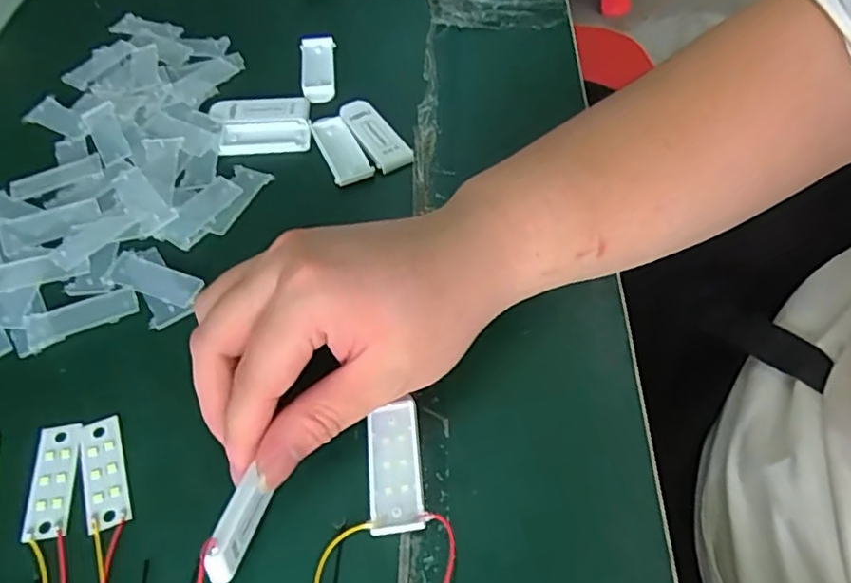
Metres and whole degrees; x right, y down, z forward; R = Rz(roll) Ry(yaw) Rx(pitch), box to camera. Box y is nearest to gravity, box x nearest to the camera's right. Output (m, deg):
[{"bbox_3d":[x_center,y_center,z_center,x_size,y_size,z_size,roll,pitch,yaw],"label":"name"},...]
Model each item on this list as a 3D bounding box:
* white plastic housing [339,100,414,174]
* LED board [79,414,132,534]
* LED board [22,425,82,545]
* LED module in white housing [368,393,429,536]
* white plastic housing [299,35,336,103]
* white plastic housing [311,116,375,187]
[{"bbox_3d":[-0.029,-0.091,0.359,0.021,0.007,0.055,-27,59,-18],"label":"white plastic housing"},{"bbox_3d":[-0.129,0.071,0.248,0.016,0.004,0.046,-18,57,-13],"label":"LED board"},{"bbox_3d":[-0.148,0.074,0.247,0.017,0.004,0.045,-7,55,-5],"label":"LED board"},{"bbox_3d":[-0.012,0.068,0.245,0.020,0.009,0.051,-4,55,-3],"label":"LED module in white housing"},{"bbox_3d":[-0.068,-0.143,0.399,0.022,0.012,0.058,-8,55,-5],"label":"white plastic housing"},{"bbox_3d":[-0.049,-0.082,0.352,0.022,0.004,0.054,-23,58,-15],"label":"white plastic housing"}]

